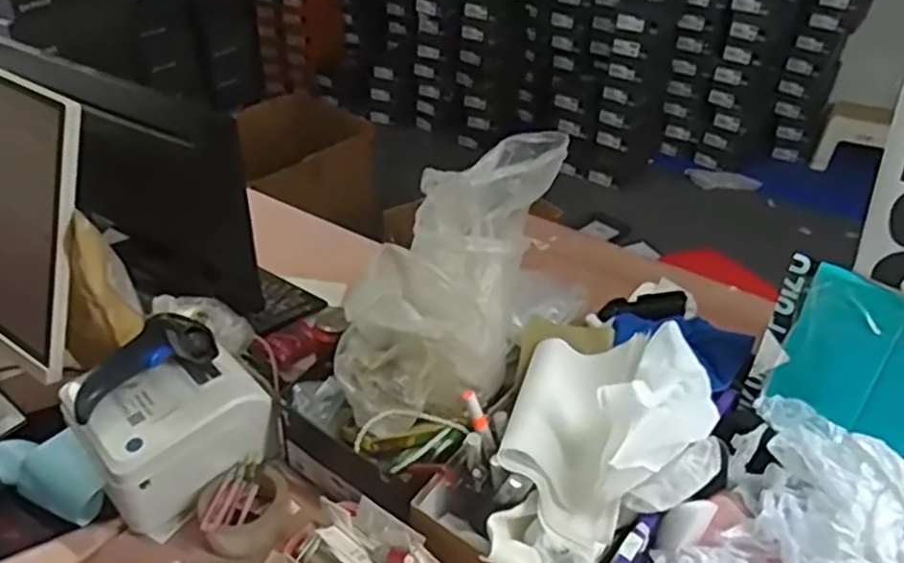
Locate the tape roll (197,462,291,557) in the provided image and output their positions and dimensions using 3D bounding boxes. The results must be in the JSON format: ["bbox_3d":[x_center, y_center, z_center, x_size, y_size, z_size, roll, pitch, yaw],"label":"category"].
[{"bbox_3d":[-0.238,0.268,0.845,0.101,0.052,0.090,-19,42,-26],"label":"tape roll"}]

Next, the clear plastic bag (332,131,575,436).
[{"bbox_3d":[0.010,-0.009,0.884,0.181,0.202,0.408,26,82,29],"label":"clear plastic bag"}]

